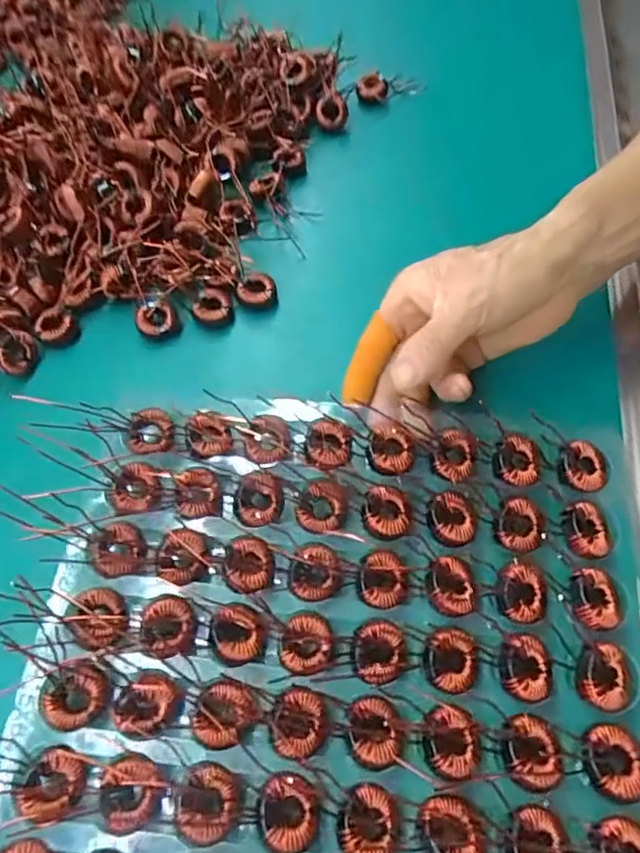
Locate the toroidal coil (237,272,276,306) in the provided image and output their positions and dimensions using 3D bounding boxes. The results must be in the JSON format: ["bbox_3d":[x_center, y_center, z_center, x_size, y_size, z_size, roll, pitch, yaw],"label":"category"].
[{"bbox_3d":[-0.043,-0.092,0.384,0.025,0.012,0.019,-6,62,-3],"label":"toroidal coil"}]

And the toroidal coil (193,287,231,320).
[{"bbox_3d":[-0.071,-0.082,0.376,0.022,0.006,0.022,0,60,1],"label":"toroidal coil"}]

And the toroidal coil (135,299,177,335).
[{"bbox_3d":[-0.107,-0.071,0.368,0.024,0.008,0.021,-3,60,-1],"label":"toroidal coil"}]

